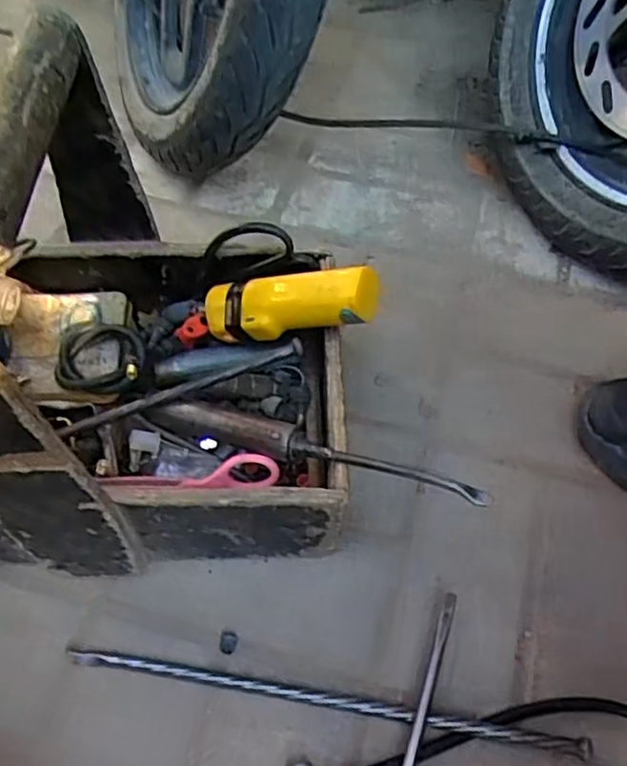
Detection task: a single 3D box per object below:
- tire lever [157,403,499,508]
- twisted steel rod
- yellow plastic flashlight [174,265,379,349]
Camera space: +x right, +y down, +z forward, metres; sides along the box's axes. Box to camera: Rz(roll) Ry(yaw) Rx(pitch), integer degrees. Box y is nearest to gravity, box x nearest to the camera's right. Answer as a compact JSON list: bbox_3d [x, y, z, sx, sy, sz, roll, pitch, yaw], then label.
[{"bbox_3d":[-0.007,0.043,0.439,0.243,0.021,0.021,12,56,24],"label":"tire lever"},{"bbox_3d":[0.004,0.209,0.435,0.342,0.012,0.011,9,57,4],"label":"twisted steel rod"},{"bbox_3d":[-0.030,-0.059,0.494,0.167,0.033,0.042,-5,51,30],"label":"yellow plastic flashlight"}]

